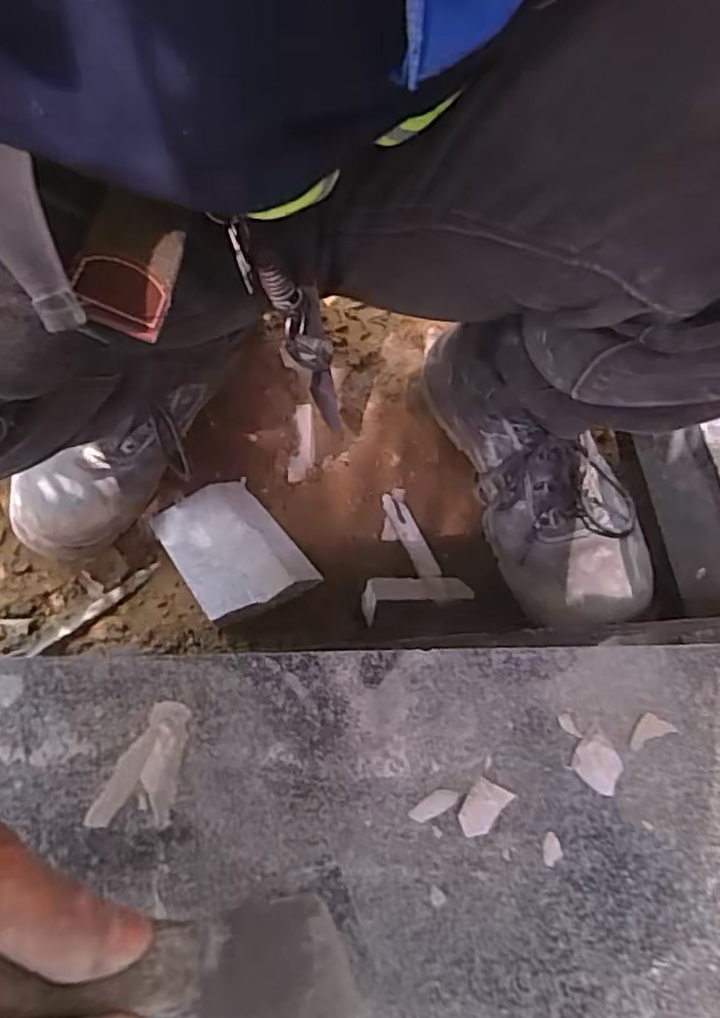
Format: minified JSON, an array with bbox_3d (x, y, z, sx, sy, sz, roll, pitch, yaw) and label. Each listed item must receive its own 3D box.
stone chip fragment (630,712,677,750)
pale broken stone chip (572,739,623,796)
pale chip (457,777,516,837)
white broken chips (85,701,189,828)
[{"bbox_3d":[0.130,0.099,0.288,0.022,0.004,0.011,-21,67,-9],"label":"stone chip fragment"},{"bbox_3d":[0.105,0.112,0.281,0.021,0.004,0.019,37,71,16],"label":"pale broken stone chip"},{"bbox_3d":[0.053,0.128,0.275,0.014,0.004,0.025,39,72,17],"label":"pale chip"},{"bbox_3d":[-0.097,0.113,0.284,0.034,0.004,0.052,4,65,3],"label":"white broken chips"}]

